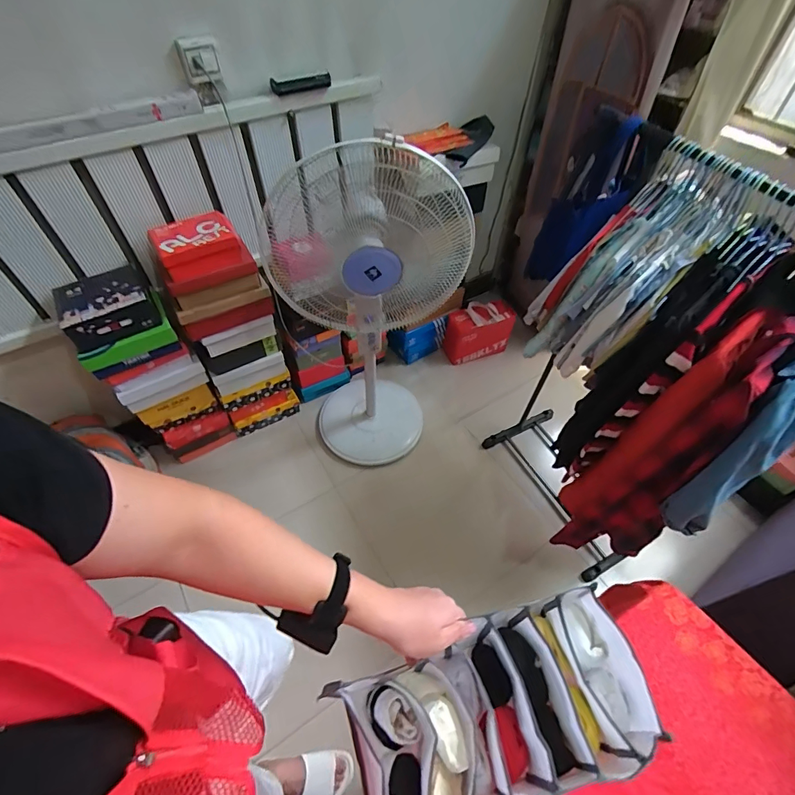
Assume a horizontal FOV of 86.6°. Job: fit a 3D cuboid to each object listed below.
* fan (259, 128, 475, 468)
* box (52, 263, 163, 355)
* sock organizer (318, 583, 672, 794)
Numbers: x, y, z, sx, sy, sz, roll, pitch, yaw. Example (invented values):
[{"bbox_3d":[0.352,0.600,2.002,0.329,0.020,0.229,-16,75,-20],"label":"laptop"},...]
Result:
[{"bbox_3d":[-0.132,-0.264,1.364,0.409,1.131,0.494,-21,54,-14],"label":"fan"},{"bbox_3d":[-0.822,-0.262,1.192,0.224,0.097,0.207,-29,57,-20],"label":"box"},{"bbox_3d":[0.123,0.382,0.507,0.350,0.090,0.175,-20,57,-14],"label":"sock organizer"}]

